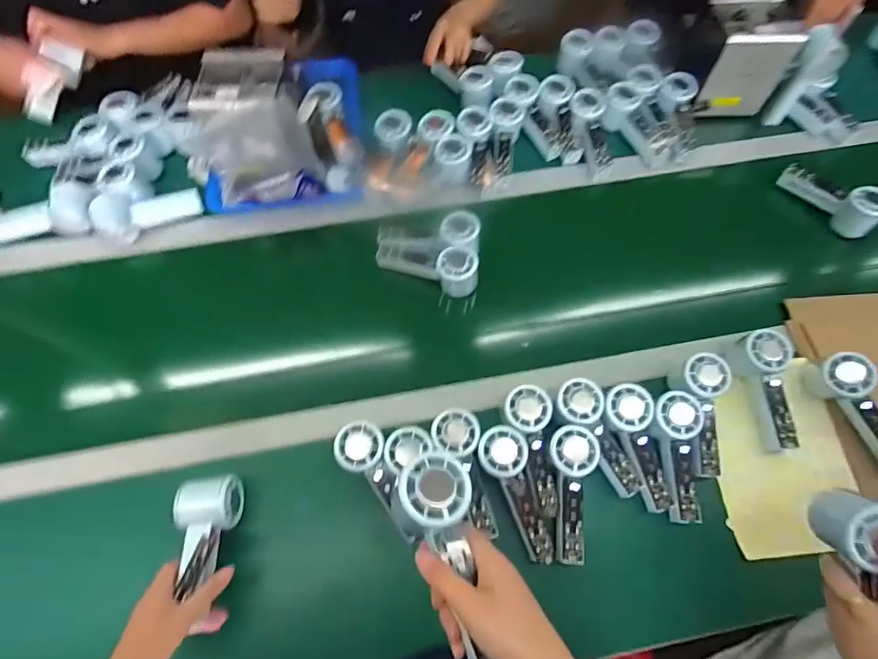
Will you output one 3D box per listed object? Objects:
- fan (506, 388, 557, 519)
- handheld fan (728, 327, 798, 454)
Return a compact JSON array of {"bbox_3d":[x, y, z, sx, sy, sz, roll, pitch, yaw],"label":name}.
[{"bbox_3d":[0.113,0.145,0.577,0.055,0.027,0.149,-1,67,-1],"label":"fan"},{"bbox_3d":[0.427,0.079,0.623,0.049,0.063,0.155,-3,80,-2],"label":"handheld fan"}]

